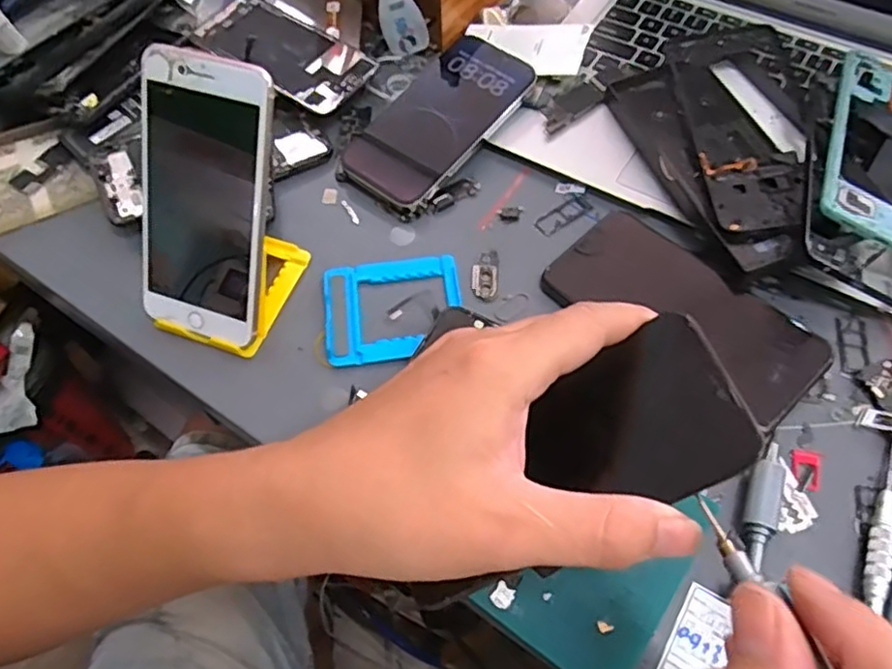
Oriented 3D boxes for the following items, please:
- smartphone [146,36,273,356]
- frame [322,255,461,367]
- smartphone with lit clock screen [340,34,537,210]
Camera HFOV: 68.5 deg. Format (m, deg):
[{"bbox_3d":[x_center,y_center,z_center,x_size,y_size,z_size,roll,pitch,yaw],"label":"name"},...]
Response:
[{"bbox_3d":[-0.134,-0.071,0.362,0.074,0.155,0.009,18,26,13],"label":"smartphone"},{"bbox_3d":[-0.033,-0.017,0.401,0.085,0.004,0.073,-8,60,-2],"label":"frame"},{"bbox_3d":[-0.006,-0.152,0.460,0.073,0.010,0.142,36,76,17],"label":"smartphone with lit clock screen"}]

